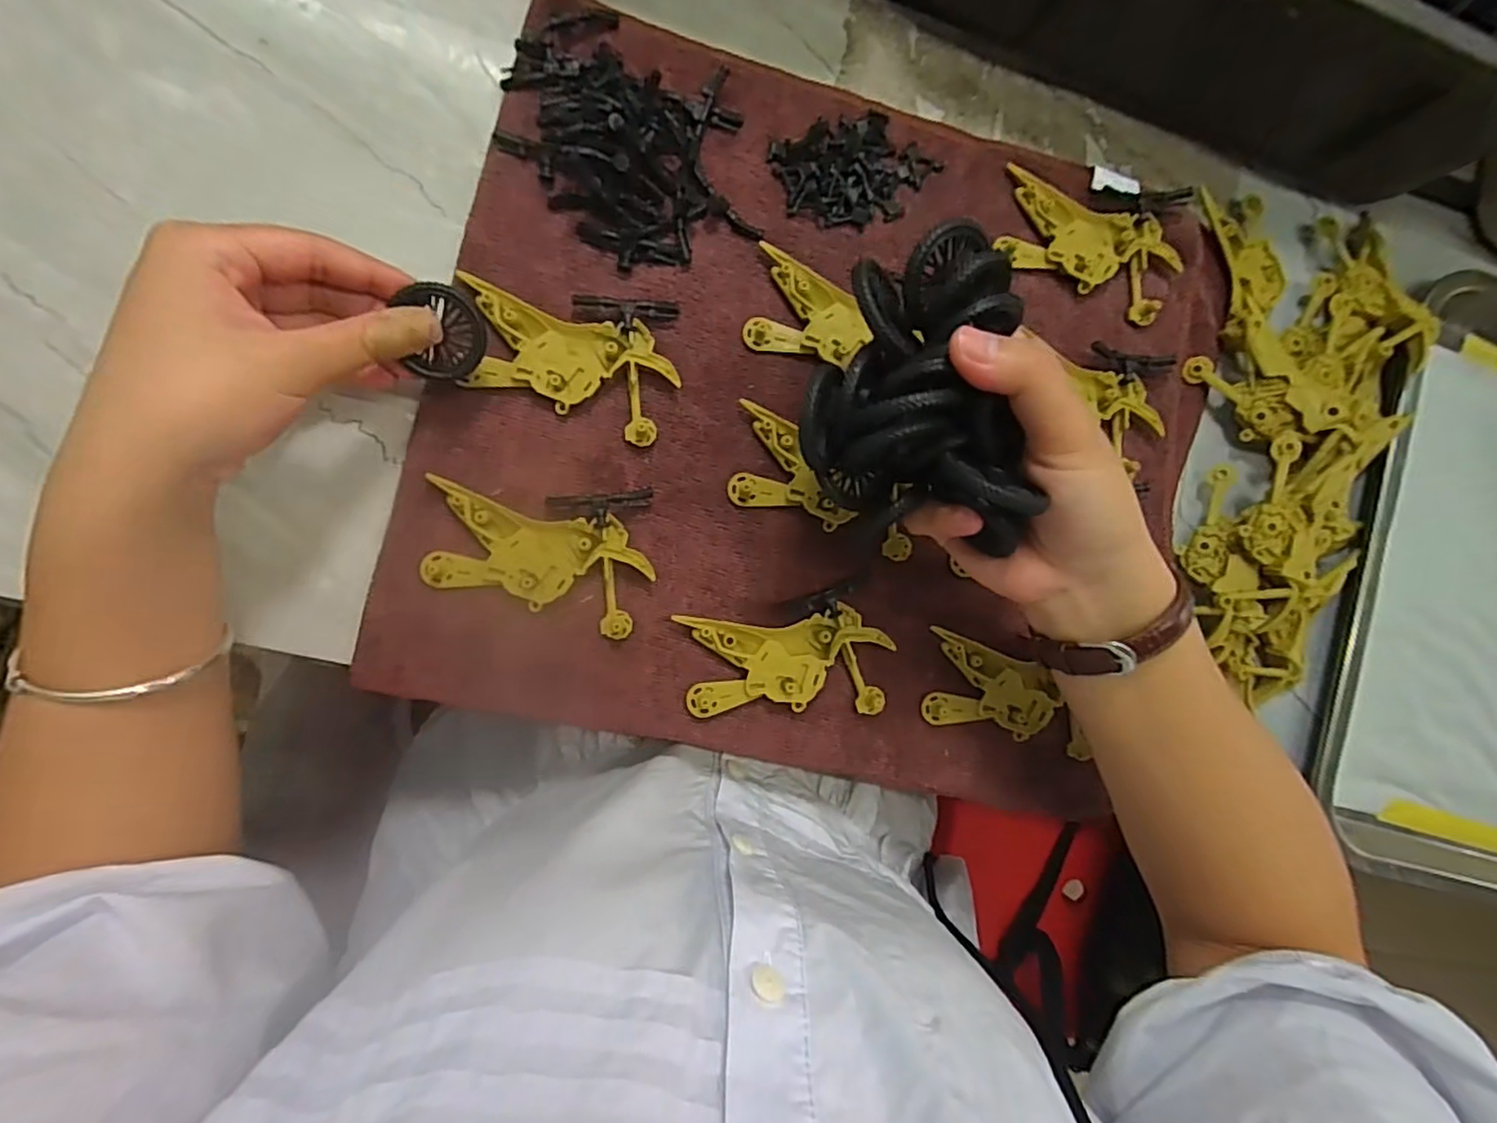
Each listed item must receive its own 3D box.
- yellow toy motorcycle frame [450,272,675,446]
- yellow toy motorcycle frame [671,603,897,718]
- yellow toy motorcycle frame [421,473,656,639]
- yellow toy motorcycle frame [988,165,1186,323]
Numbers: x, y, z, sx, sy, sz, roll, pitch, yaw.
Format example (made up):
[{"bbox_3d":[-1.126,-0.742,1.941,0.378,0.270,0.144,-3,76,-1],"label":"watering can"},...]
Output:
[{"bbox_3d":[-0.086,-0.094,0.302,0.099,0.009,0.050,18,87,-8],"label":"yellow toy motorcycle frame"},{"bbox_3d":[0.019,0.049,0.317,0.097,0.007,0.050,0,90,-8],"label":"yellow toy motorcycle frame"},{"bbox_3d":[-0.097,-0.001,0.300,0.098,0.009,0.049,18,87,-8],"label":"yellow toy motorcycle frame"},{"bbox_3d":[0.181,-0.168,0.345,0.099,0.010,0.046,20,87,-8],"label":"yellow toy motorcycle frame"}]

